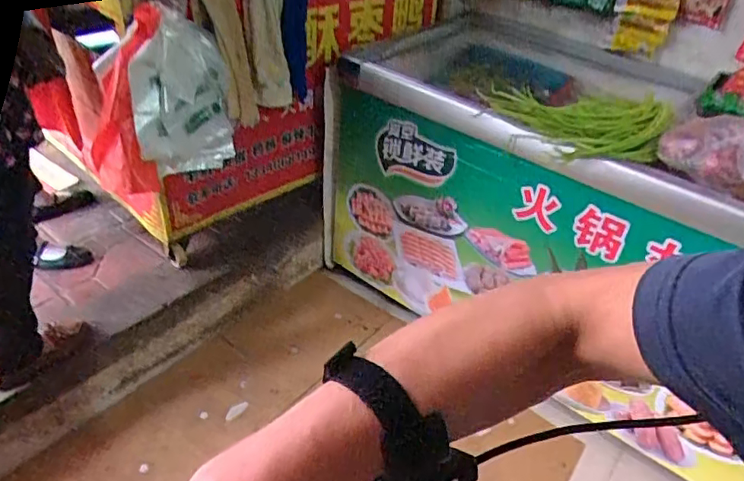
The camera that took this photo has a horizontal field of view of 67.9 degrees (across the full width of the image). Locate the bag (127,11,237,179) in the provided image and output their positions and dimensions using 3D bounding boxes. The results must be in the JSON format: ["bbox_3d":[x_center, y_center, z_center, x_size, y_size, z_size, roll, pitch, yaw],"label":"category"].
[{"bbox_3d":[-0.469,-0.342,1.364,0.090,0.390,0.262,24,37,38],"label":"bag"}]

